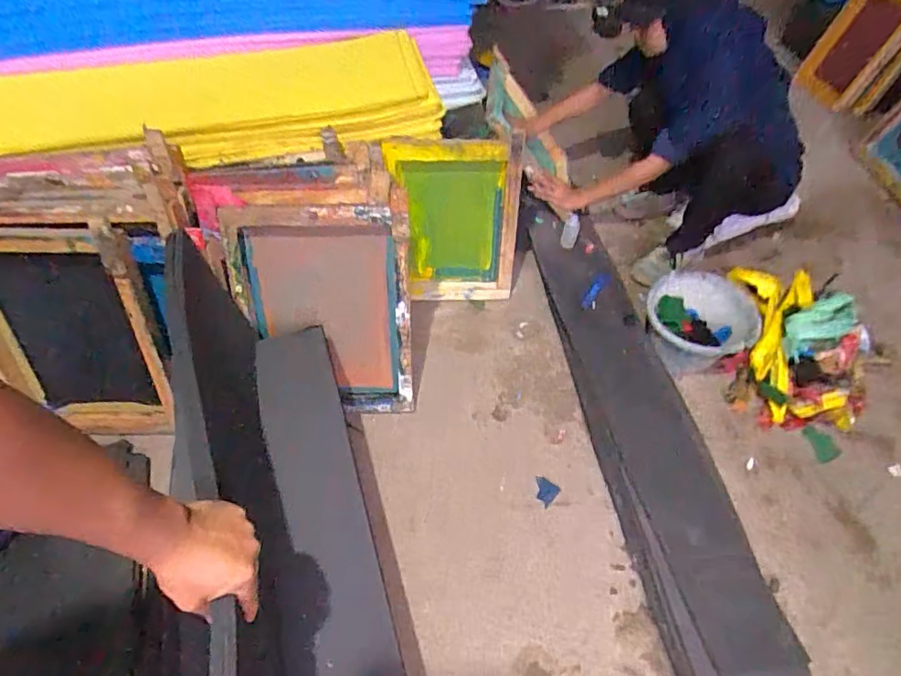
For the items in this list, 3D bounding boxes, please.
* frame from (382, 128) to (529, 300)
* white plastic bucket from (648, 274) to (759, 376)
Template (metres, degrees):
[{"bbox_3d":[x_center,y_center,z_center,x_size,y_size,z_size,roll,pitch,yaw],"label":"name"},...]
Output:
[{"bbox_3d":[0.022,-0.269,1.294,0.285,0.423,0.037,-7,42,-1],"label":"frame"},{"bbox_3d":[0.600,-0.035,1.299,0.244,0.153,0.265,18,53,12],"label":"white plastic bucket"}]

